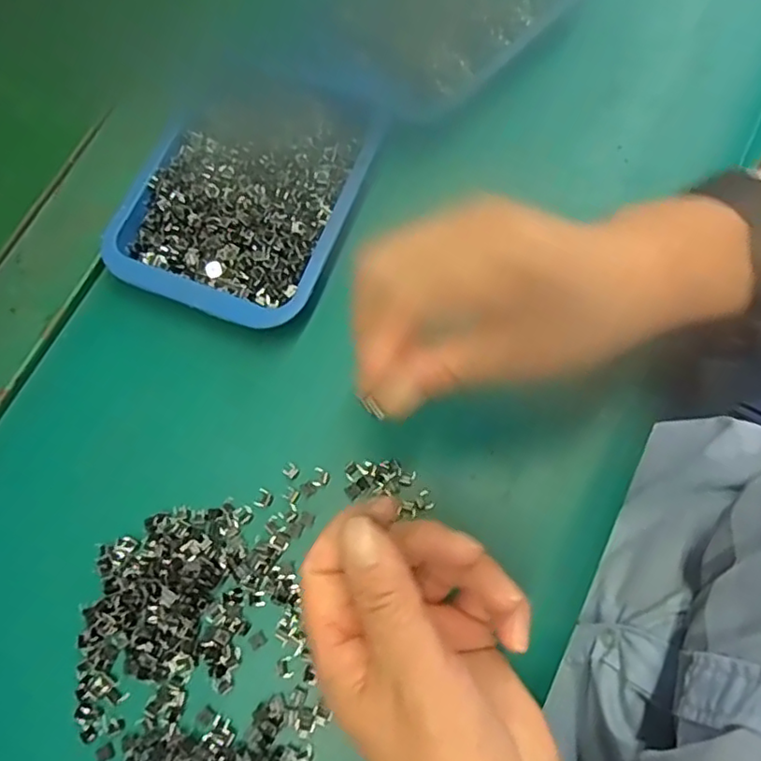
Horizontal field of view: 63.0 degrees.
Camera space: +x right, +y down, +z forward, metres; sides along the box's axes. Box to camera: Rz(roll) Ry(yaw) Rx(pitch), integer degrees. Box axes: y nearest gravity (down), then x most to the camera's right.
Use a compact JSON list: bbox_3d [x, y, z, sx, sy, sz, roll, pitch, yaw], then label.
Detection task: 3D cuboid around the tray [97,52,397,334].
[{"bbox_3d":[-0.074,-0.105,0.343,0.118,0.026,0.146,20,76,9],"label":"tray"}]

